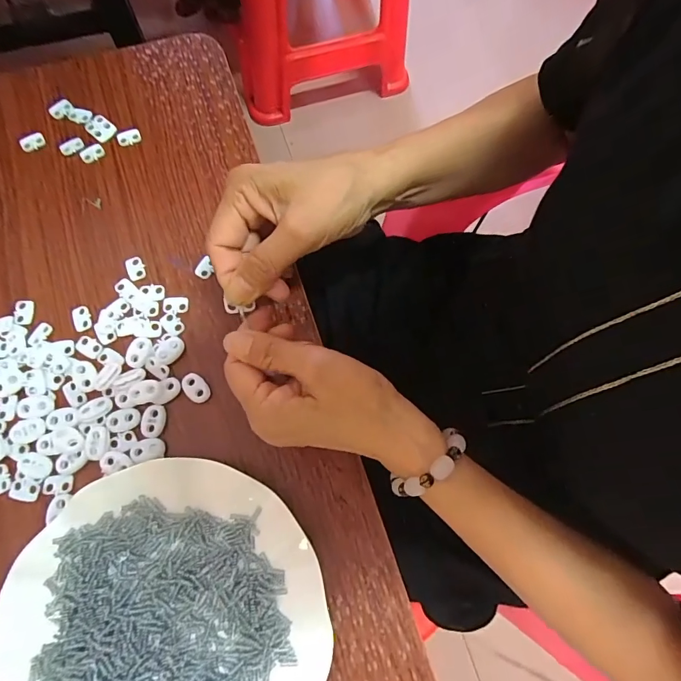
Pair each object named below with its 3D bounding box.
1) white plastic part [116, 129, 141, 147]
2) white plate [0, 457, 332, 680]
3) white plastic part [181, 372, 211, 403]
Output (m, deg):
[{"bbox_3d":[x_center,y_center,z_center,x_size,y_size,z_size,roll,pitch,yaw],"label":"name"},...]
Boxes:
[{"bbox_3d":[-0.180,-0.172,0.358,0.019,0.005,0.013,-16,75,-6],"label":"white plastic part"},{"bbox_3d":[-0.102,0.169,0.256,0.179,0.020,0.178,1,75,-3],"label":"white plate"},{"bbox_3d":[-0.105,0.034,0.304,0.024,0.006,0.016,41,77,8],"label":"white plastic part"}]

